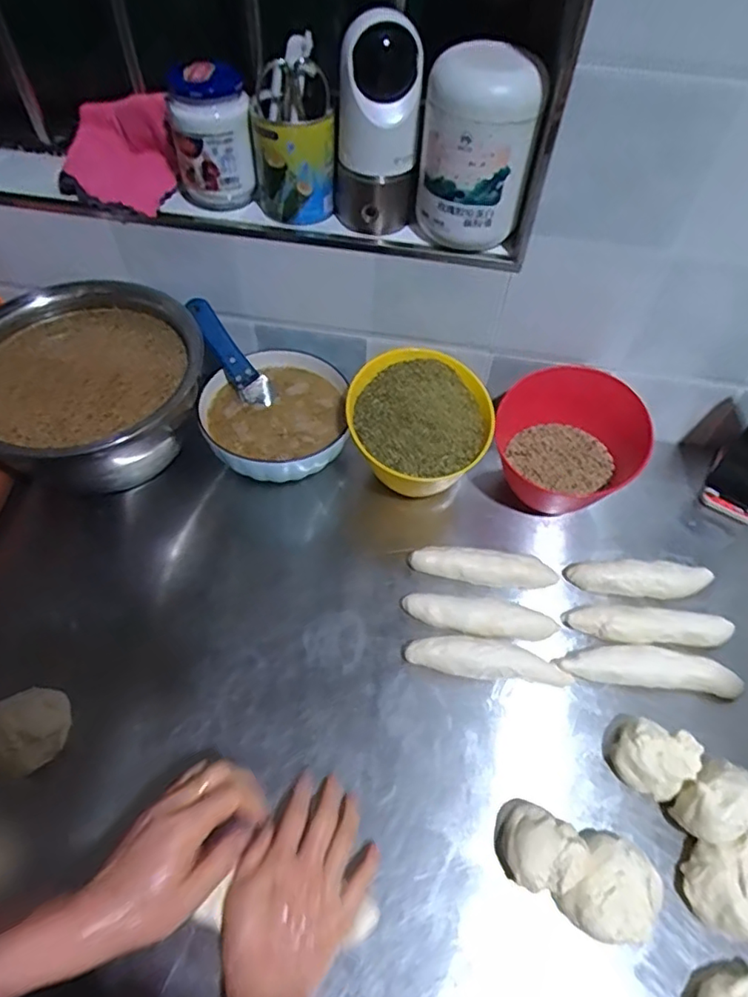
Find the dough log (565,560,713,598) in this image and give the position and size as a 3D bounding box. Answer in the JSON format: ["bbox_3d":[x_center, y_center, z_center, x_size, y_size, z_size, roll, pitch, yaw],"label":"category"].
[{"bbox_3d":[0.285,0.087,0.633,0.143,0.039,0.032,6,55,1],"label":"dough log"}]

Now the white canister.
[{"bbox_3d":[0.094,-0.333,0.572,0.084,0.160,0.085,-12,57,-11],"label":"white canister"}]

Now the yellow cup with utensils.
[{"bbox_3d":[-0.084,-0.368,0.603,0.080,0.132,0.088,-8,56,-8],"label":"yellow cup with utensils"}]

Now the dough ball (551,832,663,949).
[{"bbox_3d":[0.188,0.310,0.471,0.066,0.040,0.075,24,58,14],"label":"dough ball"}]

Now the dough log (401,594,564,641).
[{"bbox_3d":[0.109,0.123,0.603,0.153,0.037,0.032,10,56,4],"label":"dough log"}]

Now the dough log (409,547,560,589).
[{"bbox_3d":[0.119,0.078,0.643,0.156,0.036,0.049,5,55,1],"label":"dough log"}]

